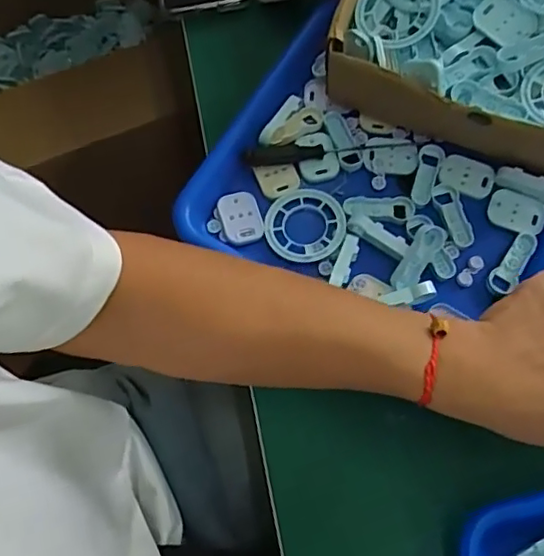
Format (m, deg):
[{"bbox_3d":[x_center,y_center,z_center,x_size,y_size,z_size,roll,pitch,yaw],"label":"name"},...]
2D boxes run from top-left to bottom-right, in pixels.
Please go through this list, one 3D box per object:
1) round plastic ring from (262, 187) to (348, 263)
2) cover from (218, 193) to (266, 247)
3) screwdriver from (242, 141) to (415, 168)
[{"bbox_3d":[0.023,-0.039,0.418,0.055,0.004,0.057,0,69,1],"label":"round plastic ring"},{"bbox_3d":[-0.023,-0.044,0.426,0.030,0.005,0.038,-15,70,-5],"label":"cover"},{"bbox_3d":[0.041,-0.097,0.437,0.125,0.010,0.014,-7,69,-2],"label":"screwdriver"}]

